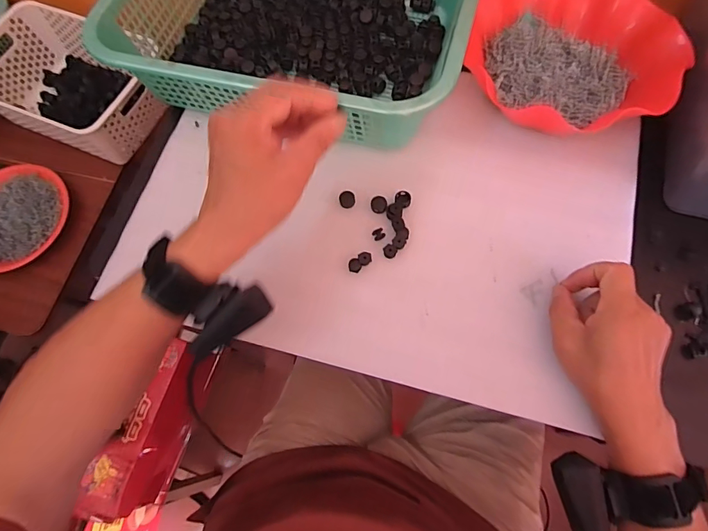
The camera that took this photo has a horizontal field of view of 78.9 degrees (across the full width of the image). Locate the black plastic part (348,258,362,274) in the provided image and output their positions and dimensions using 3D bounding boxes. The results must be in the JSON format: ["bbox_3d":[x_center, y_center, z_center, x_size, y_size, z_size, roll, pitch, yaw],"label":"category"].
[{"bbox_3d":[0.001,0.000,0.436,0.013,0.005,0.013,17,71,8],"label":"black plastic part"}]

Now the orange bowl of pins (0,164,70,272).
[{"bbox_3d":[-0.580,-0.086,0.726,0.193,0.034,0.179,-1,71,3],"label":"orange bowl of pins"}]

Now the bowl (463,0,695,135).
[{"bbox_3d":[0.232,-0.231,0.461,0.204,0.056,0.216,-1,71,3],"label":"bowl"}]

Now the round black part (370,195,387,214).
[{"bbox_3d":[0.027,-0.065,0.458,0.017,0.005,0.017,-1,71,3],"label":"round black part"}]

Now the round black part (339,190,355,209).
[{"bbox_3d":[-0.007,-0.071,0.463,0.017,0.006,0.018,-1,71,3],"label":"round black part"}]

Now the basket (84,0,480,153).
[{"bbox_3d":[-0.063,-0.290,0.491,0.383,0.100,0.299,14,72,8],"label":"basket"}]

